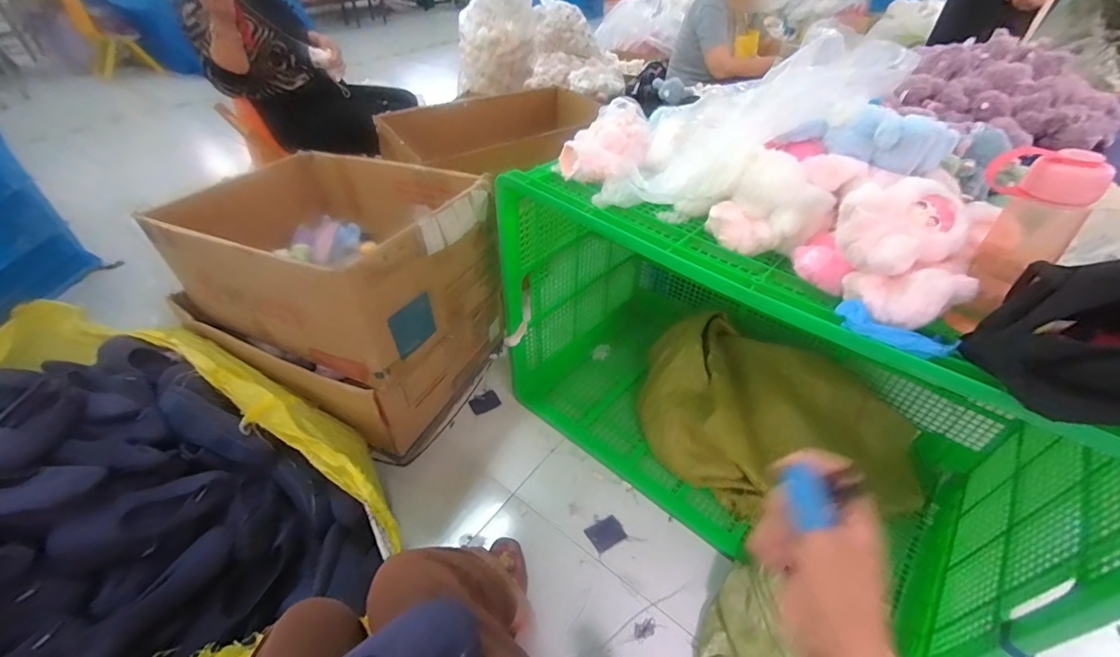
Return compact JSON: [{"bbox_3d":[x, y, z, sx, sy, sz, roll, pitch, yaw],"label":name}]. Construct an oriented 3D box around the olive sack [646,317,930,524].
[{"bbox_3d":[0.487,0.231,1.135,0.615,0.232,0.385,27,48,24],"label":"olive sack"}]

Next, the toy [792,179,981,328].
[{"bbox_3d":[0.435,-0.107,0.617,0.133,0.130,0.198,-24,49,-25],"label":"toy"}]

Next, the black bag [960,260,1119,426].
[{"bbox_3d":[0.581,0.019,0.481,0.224,0.118,0.177,-3,43,-6],"label":"black bag"}]

